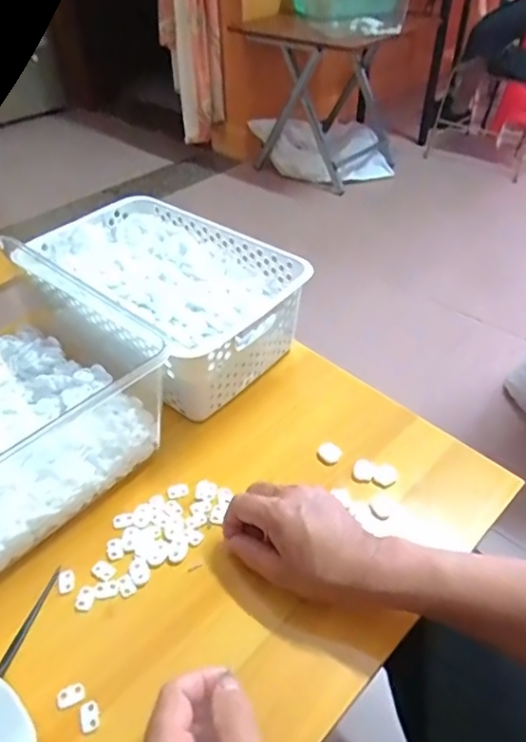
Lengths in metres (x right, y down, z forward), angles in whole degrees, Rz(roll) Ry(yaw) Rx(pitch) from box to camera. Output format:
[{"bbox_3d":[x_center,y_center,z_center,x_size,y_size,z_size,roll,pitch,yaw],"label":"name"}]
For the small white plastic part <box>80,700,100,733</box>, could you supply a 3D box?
[{"bbox_3d":[-0.124,0.247,0.390,0.013,0.004,0.020,-14,44,-13],"label":"small white plastic part"}]

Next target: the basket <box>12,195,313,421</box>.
[{"bbox_3d":[-0.122,-0.092,0.656,0.307,0.102,0.204,29,50,29],"label":"basket"}]

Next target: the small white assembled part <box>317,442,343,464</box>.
[{"bbox_3d":[0.067,0.082,0.548,0.014,0.013,0.022,-34,52,-31],"label":"small white assembled part"}]

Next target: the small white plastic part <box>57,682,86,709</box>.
[{"bbox_3d":[-0.141,0.237,0.398,0.020,0.004,0.014,-22,46,-21],"label":"small white plastic part"}]

